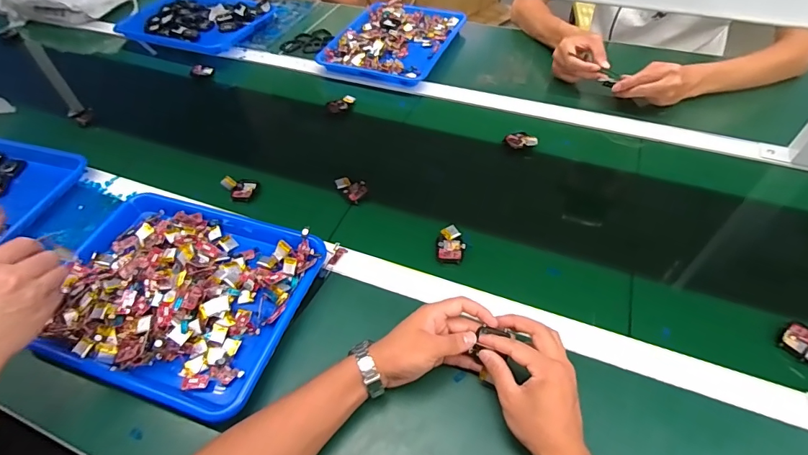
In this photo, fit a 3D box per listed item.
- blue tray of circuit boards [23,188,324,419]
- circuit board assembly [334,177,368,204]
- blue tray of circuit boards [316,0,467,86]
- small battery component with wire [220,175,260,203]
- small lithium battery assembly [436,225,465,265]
[{"bbox_3d":[-0.290,0.075,0.552,0.321,0.050,0.262,12,53,13],"label":"blue tray of circuit boards"},{"bbox_3d":[-0.081,-0.063,0.682,0.040,0.015,0.053,-37,58,-24],"label":"circuit board assembly"},{"bbox_3d":[-0.018,-0.411,0.932,0.237,0.029,0.298,16,54,16],"label":"blue tray of circuit boards"},{"bbox_3d":[-0.264,-0.064,0.685,0.053,0.026,0.038,-14,51,-8],"label":"small battery component with wire"},{"bbox_3d":[0.067,0.024,0.602,0.037,0.014,0.058,1,51,4],"label":"small lithium battery assembly"}]

